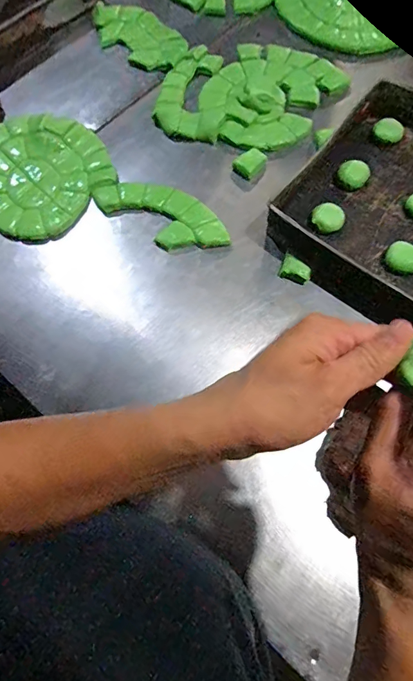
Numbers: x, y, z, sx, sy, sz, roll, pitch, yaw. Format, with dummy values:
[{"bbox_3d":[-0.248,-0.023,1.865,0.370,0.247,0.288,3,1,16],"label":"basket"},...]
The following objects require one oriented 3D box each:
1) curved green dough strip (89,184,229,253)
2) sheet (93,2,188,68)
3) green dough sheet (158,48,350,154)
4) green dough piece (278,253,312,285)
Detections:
[{"bbox_3d":[-0.072,-0.209,0.688,0.232,0.015,0.100,33,72,15],"label":"curved green dough strip"},{"bbox_3d":[-0.144,-0.629,0.862,0.114,0.023,0.232,-38,71,-13],"label":"sheet"},{"bbox_3d":[0.084,-0.471,0.786,0.326,0.027,0.258,10,68,7],"label":"green dough sheet"},{"bbox_3d":[0.137,-0.107,0.639,0.046,0.020,0.032,21,70,11],"label":"green dough piece"}]

